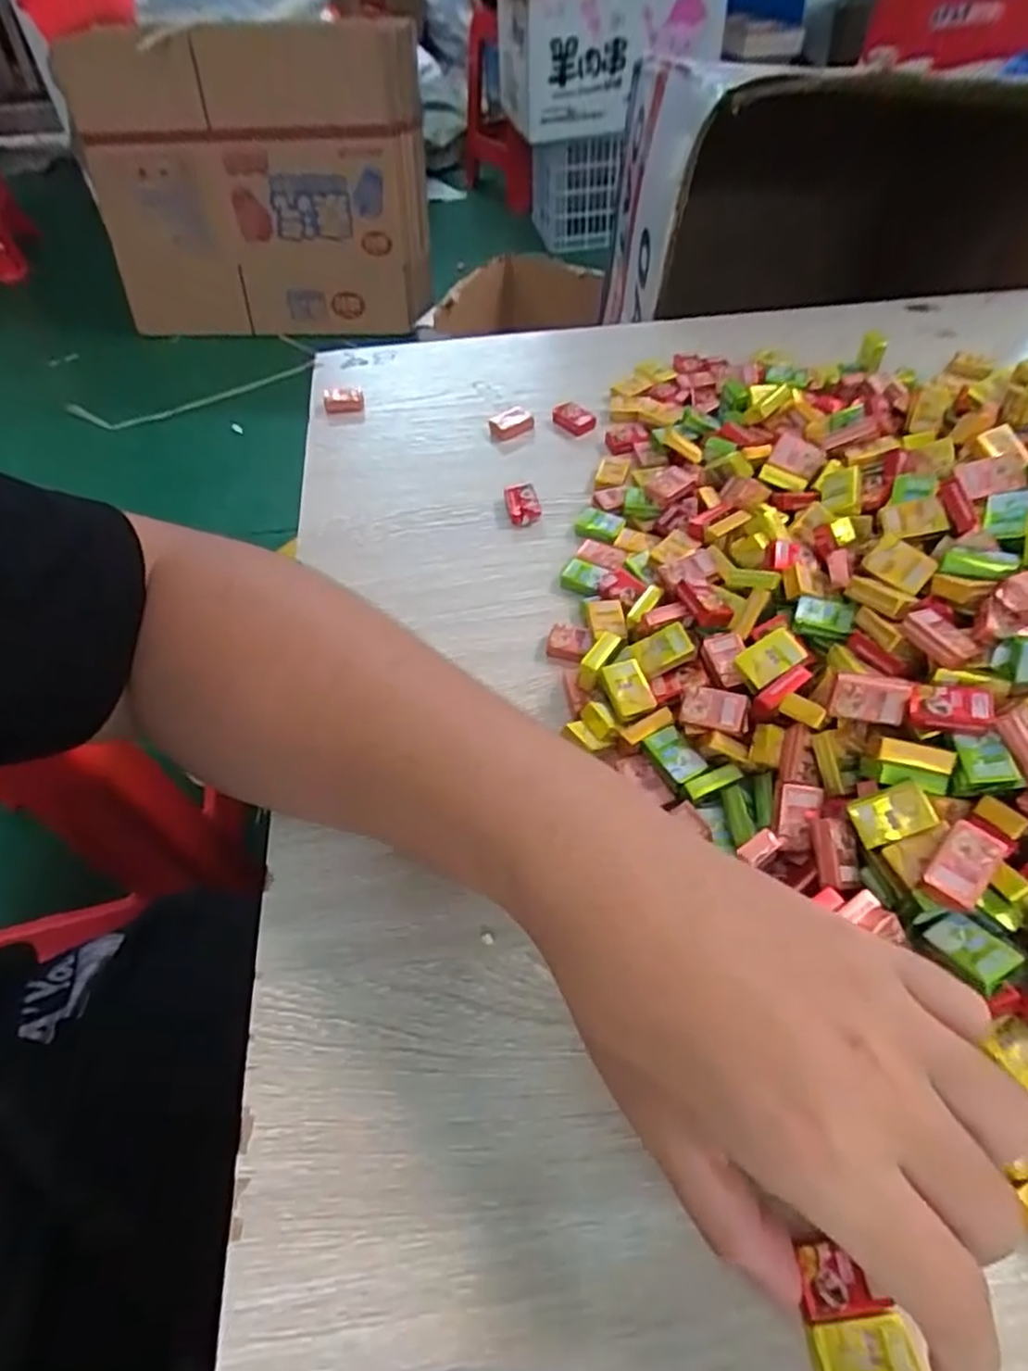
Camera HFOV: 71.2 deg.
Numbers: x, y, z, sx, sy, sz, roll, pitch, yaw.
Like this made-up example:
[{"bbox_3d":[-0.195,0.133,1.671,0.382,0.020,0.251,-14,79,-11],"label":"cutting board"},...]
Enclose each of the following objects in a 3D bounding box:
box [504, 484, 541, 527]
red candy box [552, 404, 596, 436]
[{"bbox_3d":[0.005,-0.108,0.429,0.018,0.012,0.029,-12,53,-6],"label":"box"},{"bbox_3d":[0.040,-0.180,0.481,0.026,0.010,0.017,37,62,27],"label":"red candy box"}]

